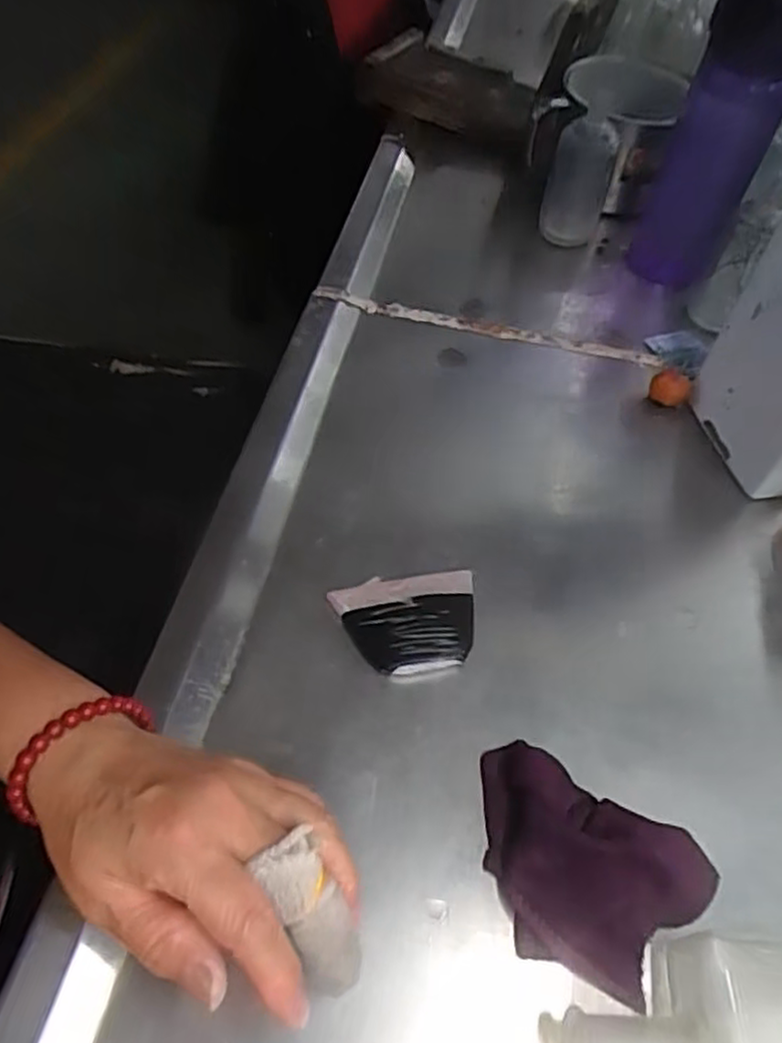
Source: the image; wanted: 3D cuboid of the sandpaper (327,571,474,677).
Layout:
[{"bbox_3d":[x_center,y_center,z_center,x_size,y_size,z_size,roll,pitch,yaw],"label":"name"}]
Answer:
[{"bbox_3d":[0.012,0.058,0.413,0.082,0.007,0.060,-9,55,-9],"label":"sandpaper"}]

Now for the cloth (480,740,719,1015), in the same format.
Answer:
[{"bbox_3d":[0.085,0.155,0.326,0.110,0.042,0.079,31,58,19],"label":"cloth"}]

